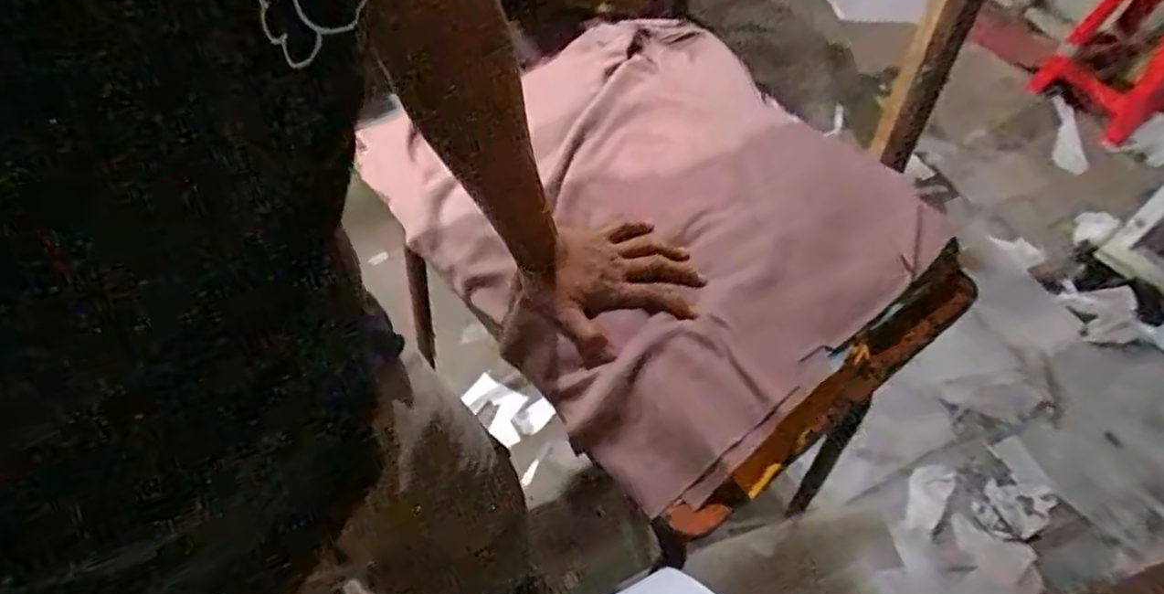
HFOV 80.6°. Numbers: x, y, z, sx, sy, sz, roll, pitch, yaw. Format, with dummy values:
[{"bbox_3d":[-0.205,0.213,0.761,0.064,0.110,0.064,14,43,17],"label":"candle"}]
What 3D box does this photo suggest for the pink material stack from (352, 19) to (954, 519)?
[{"bbox_3d":[0.075,-0.113,0.768,0.500,0.074,0.525,-37,62,-26],"label":"pink material stack"}]

